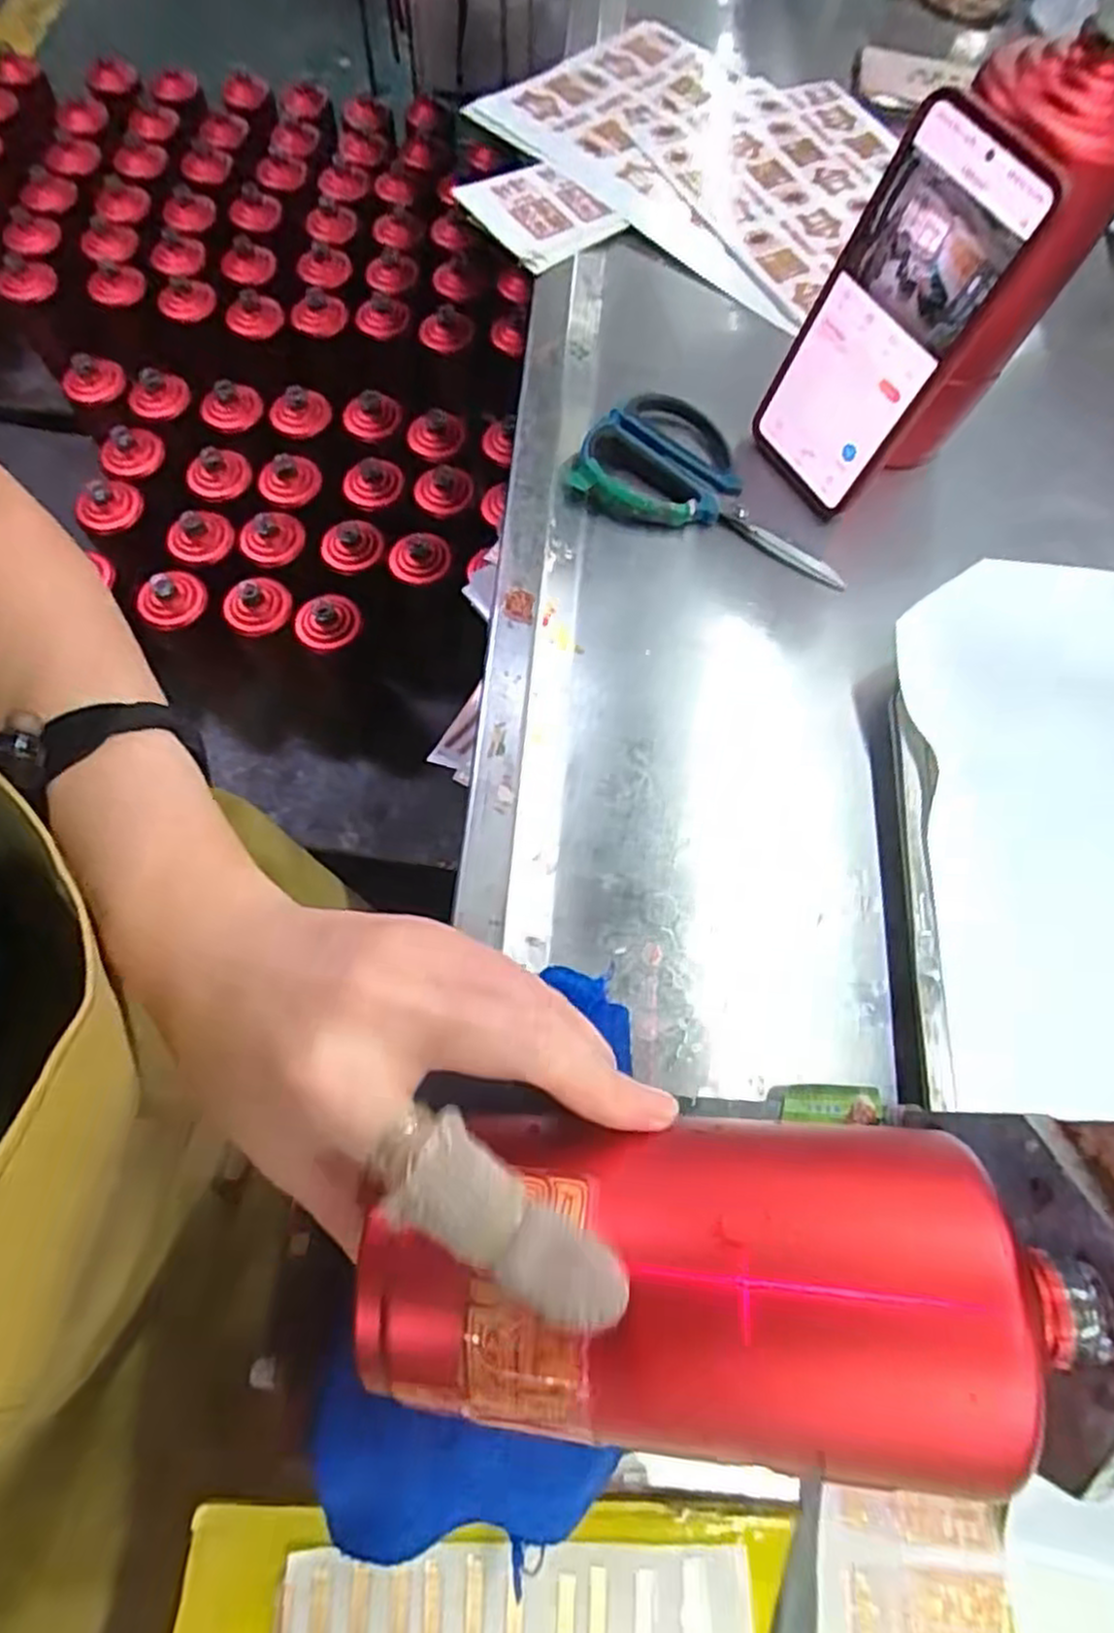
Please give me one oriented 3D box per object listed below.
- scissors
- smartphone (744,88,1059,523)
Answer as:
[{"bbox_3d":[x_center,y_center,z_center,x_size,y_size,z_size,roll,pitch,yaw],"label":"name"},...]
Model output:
[{"bbox_3d":[0.094,-0.189,0.433,0.161,0.011,0.088,26,70,7],"label":"scissors"},{"bbox_3d":[0.159,-0.241,0.380,0.012,0.164,0.080,-26,73,-29],"label":"smartphone"}]

